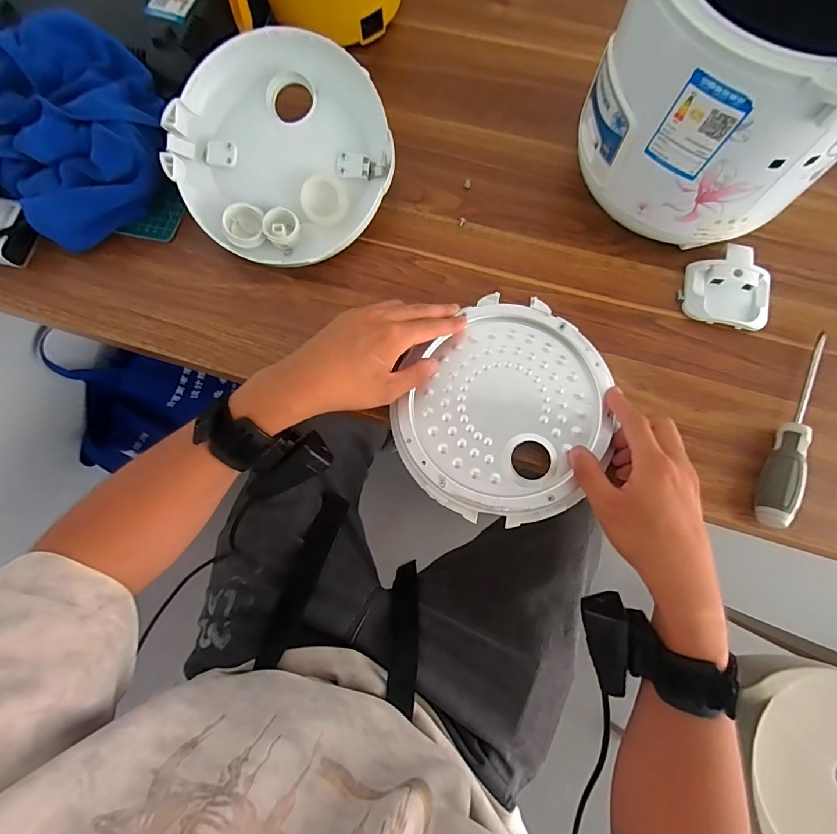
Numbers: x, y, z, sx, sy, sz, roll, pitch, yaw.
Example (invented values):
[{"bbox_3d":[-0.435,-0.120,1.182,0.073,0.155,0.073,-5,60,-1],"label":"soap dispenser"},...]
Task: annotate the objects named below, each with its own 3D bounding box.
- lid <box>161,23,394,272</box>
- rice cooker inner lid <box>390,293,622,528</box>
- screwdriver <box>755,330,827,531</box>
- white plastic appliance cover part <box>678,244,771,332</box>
[{"bbox_3d":[-0.130,-0.253,0.406,0.197,0.027,0.200,0,98,3],"label":"lid"},{"bbox_3d":[0.079,-0.006,0.369,0.166,0.021,0.189,40,78,10],"label":"rice cooker inner lid"},{"bbox_3d":[0.322,0.008,0.360,0.024,0.024,0.180,26,76,7],"label":"screwdriver"},{"bbox_3d":[0.292,-0.121,0.396,0.076,0.022,0.074,6,75,2],"label":"white plastic appliance cover part"}]

